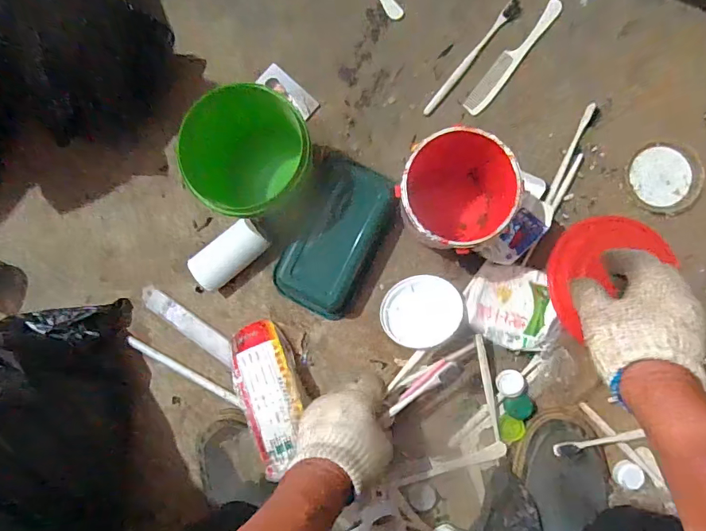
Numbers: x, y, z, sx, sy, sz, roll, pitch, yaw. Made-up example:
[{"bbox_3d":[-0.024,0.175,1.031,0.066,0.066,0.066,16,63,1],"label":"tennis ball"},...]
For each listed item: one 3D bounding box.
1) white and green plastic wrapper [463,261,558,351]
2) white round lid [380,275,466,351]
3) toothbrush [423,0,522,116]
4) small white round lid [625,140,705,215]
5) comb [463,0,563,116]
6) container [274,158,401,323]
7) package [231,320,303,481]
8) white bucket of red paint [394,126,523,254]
[{"bbox_3d":[0.181,0.045,0.514,0.100,0.019,0.092,0,87,-6],"label":"white and green plastic wrapper"},{"bbox_3d":[0.080,0.053,0.524,0.092,0.007,0.087,-8,59,13],"label":"white round lid"},{"bbox_3d":[0.141,-0.247,0.535,0.017,0.012,0.162,42,91,3],"label":"toothbrush"},{"bbox_3d":[0.363,-0.102,0.519,0.080,0.011,0.083,0,89,3],"label":"small white round lid"},{"bbox_3d":[0.189,-0.248,0.533,0.027,0.006,0.158,37,91,3],"label":"comb"},{"bbox_3d":[-0.018,-0.034,0.534,0.102,0.037,0.179,25,91,2],"label":"container"},{"bbox_3d":[-0.097,0.145,0.513,0.064,0.027,0.170,-17,69,4],"label":"package"},{"bbox_3d":[0.110,-0.079,0.479,0.119,0.117,0.109,0,89,3],"label":"white bucket of red paint"}]

